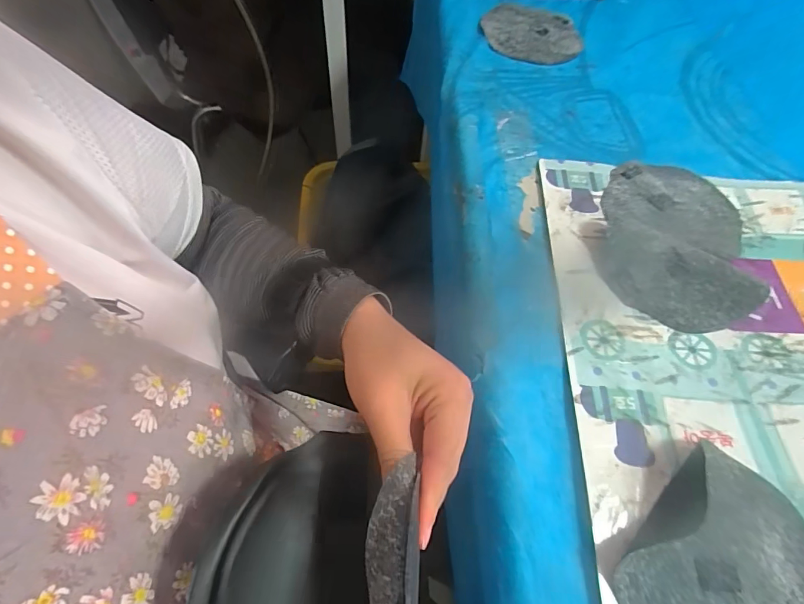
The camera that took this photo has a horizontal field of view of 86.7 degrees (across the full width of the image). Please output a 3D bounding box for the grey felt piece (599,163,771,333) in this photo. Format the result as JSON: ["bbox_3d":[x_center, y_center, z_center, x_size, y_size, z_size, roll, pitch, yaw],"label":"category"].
[{"bbox_3d":[0.287,-0.076,0.442,0.142,0.027,0.218,17,60,6],"label":"grey felt piece"}]

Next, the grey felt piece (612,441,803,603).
[{"bbox_3d":[0.226,0.178,0.288,0.112,0.027,0.143,38,64,17],"label":"grey felt piece"}]

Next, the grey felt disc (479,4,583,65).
[{"bbox_3d":[0.196,-0.410,0.647,0.149,0.010,0.151,2,60,-3],"label":"grey felt disc"}]

